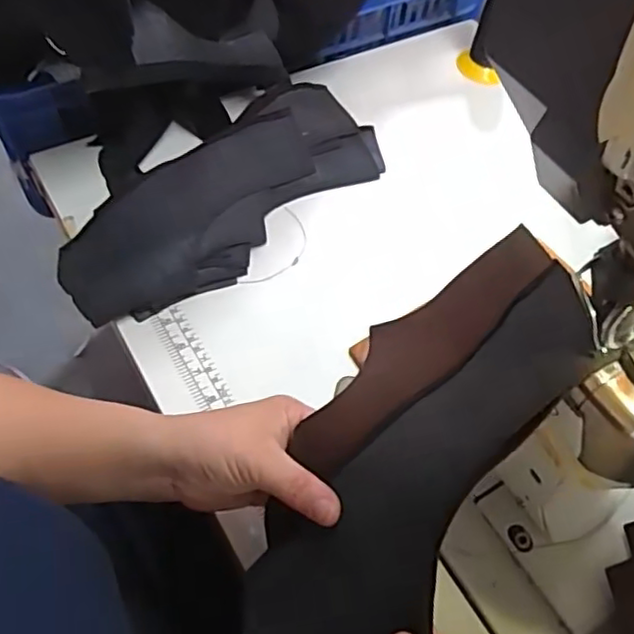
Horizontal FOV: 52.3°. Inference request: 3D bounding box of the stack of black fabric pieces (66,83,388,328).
[{"bbox_3d":[-0.075,-0.109,0.564,0.124,0.044,0.321,39,63,20],"label":"stack of black fabric pieces"}]

